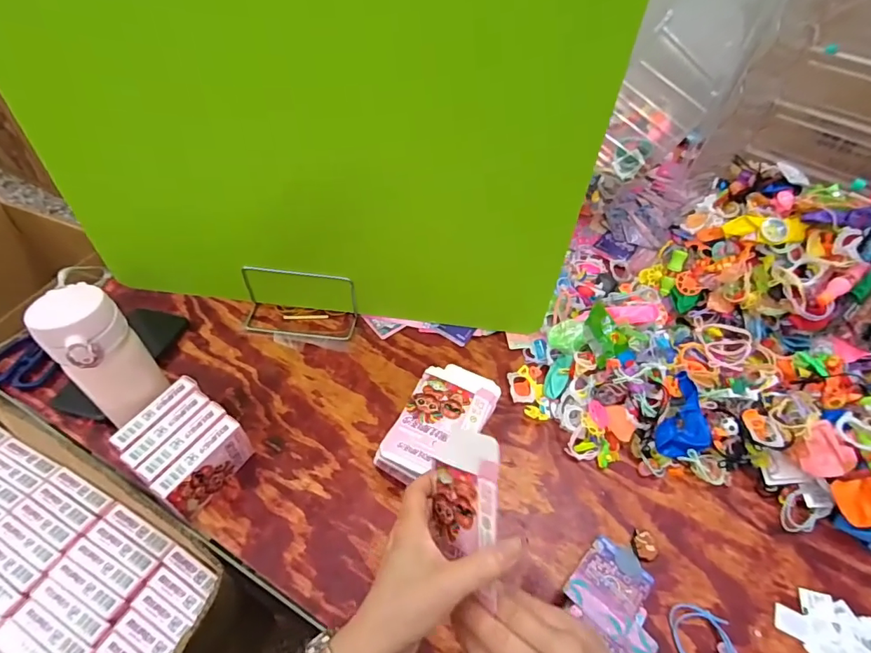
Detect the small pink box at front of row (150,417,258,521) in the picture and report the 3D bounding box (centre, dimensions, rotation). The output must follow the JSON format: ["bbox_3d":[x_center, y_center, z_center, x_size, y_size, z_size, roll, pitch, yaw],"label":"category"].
[{"bbox_3d":[-0.233,0.149,0.492,0.019,0.075,0.094,28,53,19],"label":"small pink box at front of row"}]

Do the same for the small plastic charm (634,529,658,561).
[{"bbox_3d":[0.217,0.228,0.491,0.022,0.010,0.031,3,49,-1],"label":"small plastic charm"}]

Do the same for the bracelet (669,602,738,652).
[{"bbox_3d":[0.248,0.291,0.436,0.054,0.012,0.061,0,49,-3],"label":"bracelet"}]

